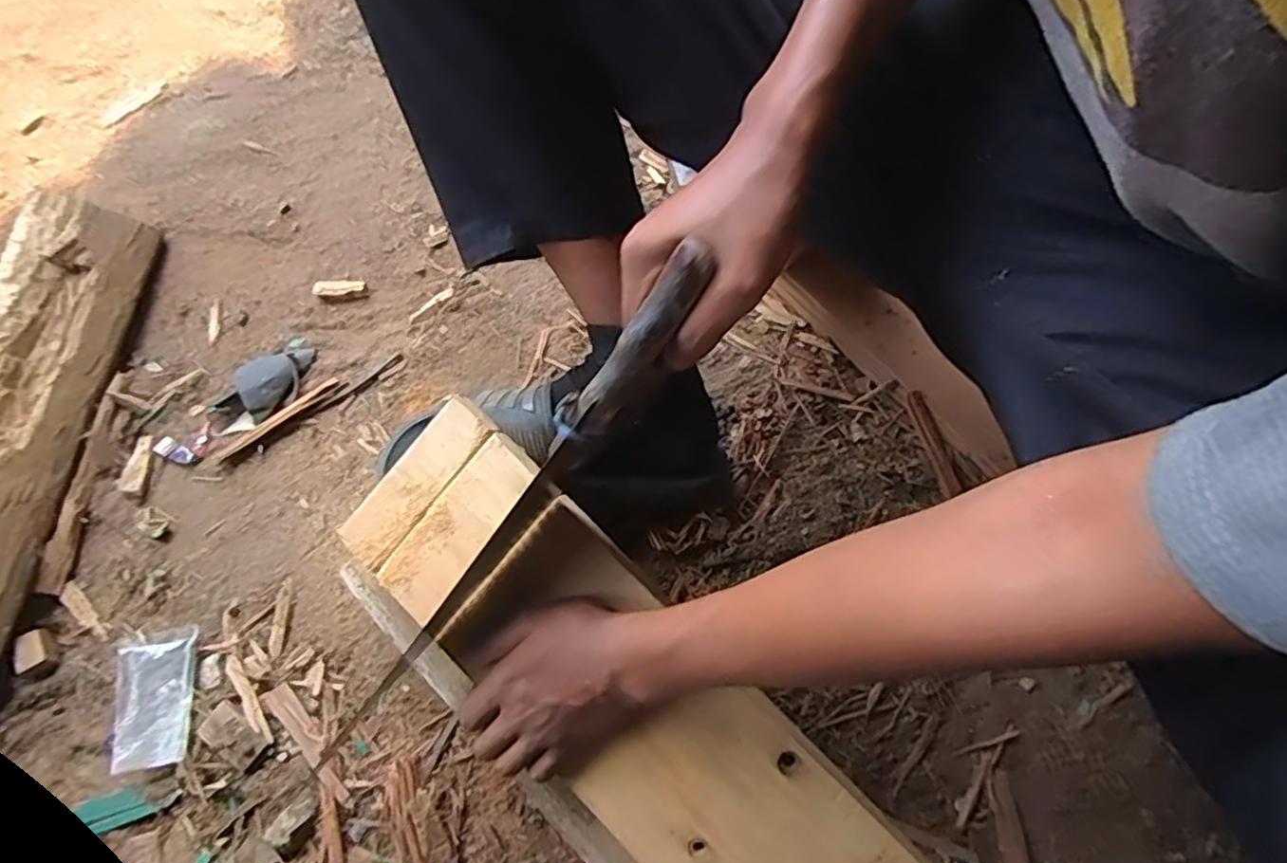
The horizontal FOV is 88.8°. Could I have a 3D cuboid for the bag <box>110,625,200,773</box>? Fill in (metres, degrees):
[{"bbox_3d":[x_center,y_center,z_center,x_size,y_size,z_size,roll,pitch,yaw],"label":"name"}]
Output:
[{"bbox_3d":[-0.384,0.211,0.517,0.056,0.016,0.095,-11,76,-5],"label":"bag"}]

